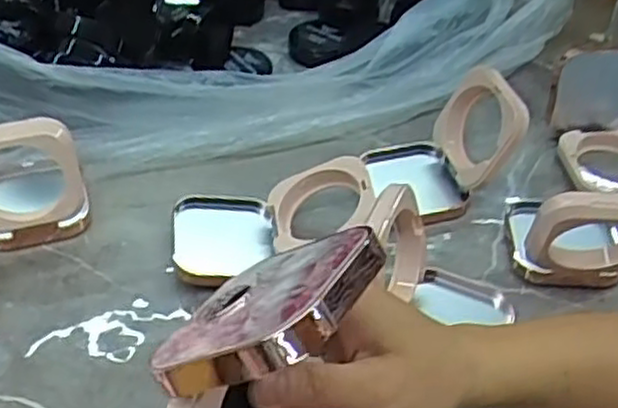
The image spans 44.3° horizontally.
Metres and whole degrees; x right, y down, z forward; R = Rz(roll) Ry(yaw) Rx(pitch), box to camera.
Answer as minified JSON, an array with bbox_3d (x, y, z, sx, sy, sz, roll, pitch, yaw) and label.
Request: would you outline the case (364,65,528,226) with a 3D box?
[{"bbox_3d":[0.101,-0.045,0.573,0.098,0.086,0.082,-12,47,-15],"label":"case"}]

